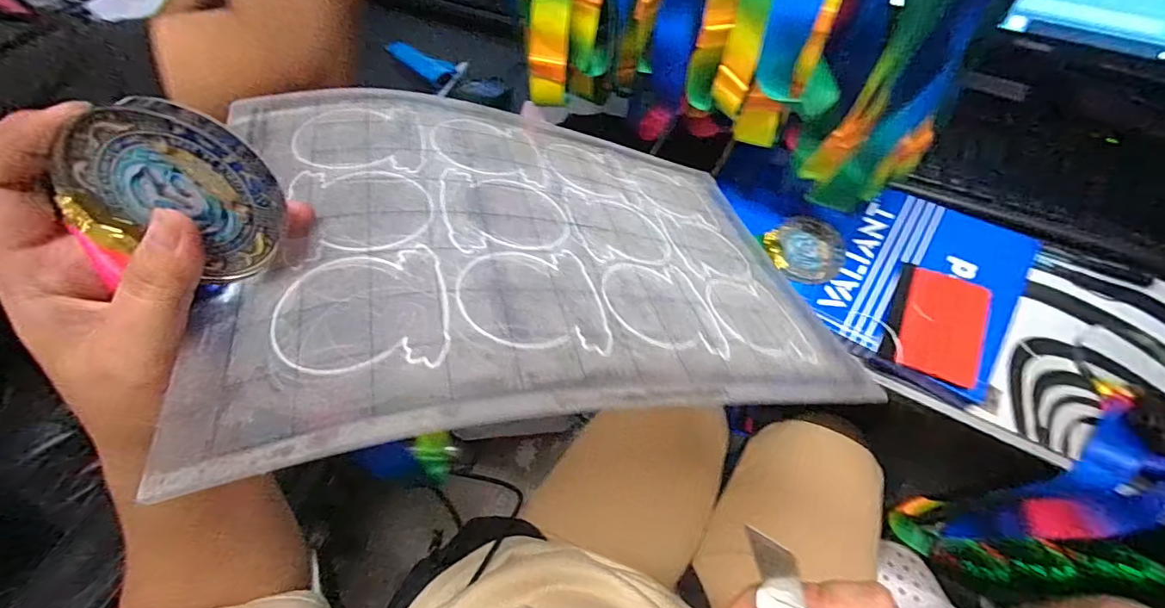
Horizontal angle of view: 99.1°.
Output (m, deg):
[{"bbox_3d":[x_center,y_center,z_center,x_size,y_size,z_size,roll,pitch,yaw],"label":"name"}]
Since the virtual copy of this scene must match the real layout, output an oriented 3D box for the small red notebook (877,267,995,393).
[{"bbox_3d":[0.296,0.016,0.413,0.071,0.008,0.099,22,65,18],"label":"small red notebook"}]

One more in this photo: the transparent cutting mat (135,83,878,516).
[{"bbox_3d":[-0.010,-0.030,0.275,0.319,0.037,0.216,2,47,-26],"label":"transparent cutting mat"}]

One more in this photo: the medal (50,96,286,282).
[{"bbox_3d":[-0.143,-0.041,0.175,0.064,0.066,0.011,22,36,-22],"label":"medal"}]

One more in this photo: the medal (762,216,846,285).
[{"bbox_3d":[0.208,-0.050,0.457,0.074,0.004,0.065,-32,72,-16],"label":"medal"}]

